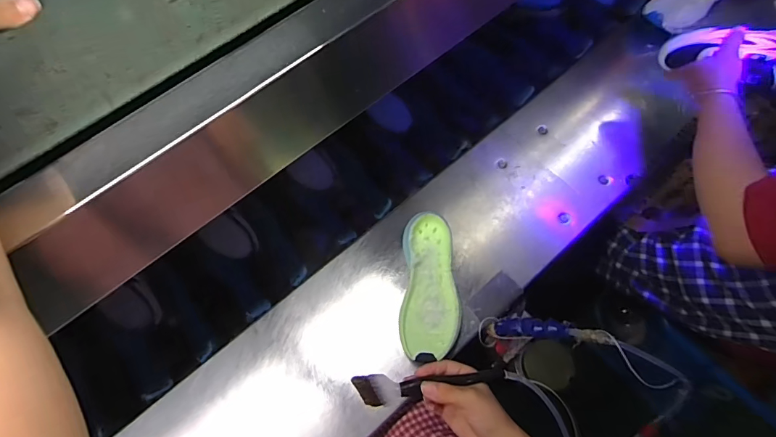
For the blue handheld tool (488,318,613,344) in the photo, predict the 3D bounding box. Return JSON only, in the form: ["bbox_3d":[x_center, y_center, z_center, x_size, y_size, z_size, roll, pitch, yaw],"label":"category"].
[{"bbox_3d":[0.194,0.149,0.534,0.038,0.203,0.023,30,67,-19],"label":"blue handheld tool"}]

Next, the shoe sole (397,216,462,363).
[{"bbox_3d":[0.066,0.104,0.623,0.087,0.046,0.220,3,67,2],"label":"shoe sole"}]

